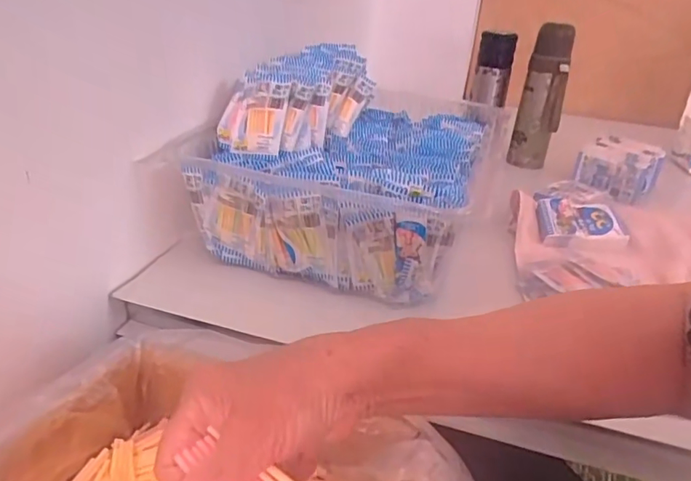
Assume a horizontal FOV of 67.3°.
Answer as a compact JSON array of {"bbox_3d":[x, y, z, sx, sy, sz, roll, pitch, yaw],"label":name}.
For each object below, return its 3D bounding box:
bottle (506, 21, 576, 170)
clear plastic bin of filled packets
[{"bbox_3d":[0.351,-0.251,0.929,0.072,0.241,0.062,15,34,18],"label":"bottle"},{"bbox_3d":[0.018,-0.119,0.687,0.318,0.164,0.425,14,33,15],"label":"clear plastic bin of filled packets"}]

